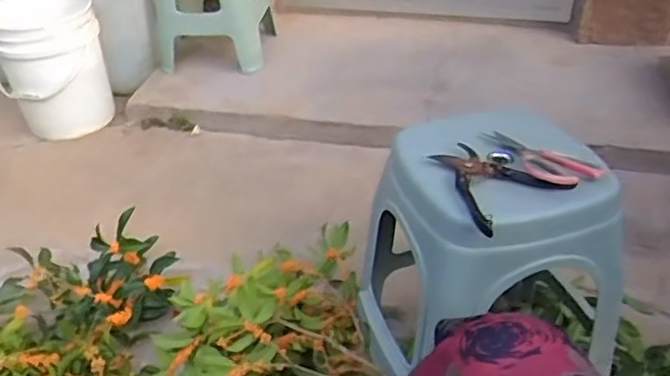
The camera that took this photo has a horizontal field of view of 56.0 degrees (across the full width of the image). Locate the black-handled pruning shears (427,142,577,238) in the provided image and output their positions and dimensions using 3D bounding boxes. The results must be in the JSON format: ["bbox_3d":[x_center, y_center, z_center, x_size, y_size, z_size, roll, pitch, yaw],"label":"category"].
[{"bbox_3d":[0.205,-0.011,0.879,0.160,0.021,0.178,-22,40,-26],"label":"black-handled pruning shears"}]

